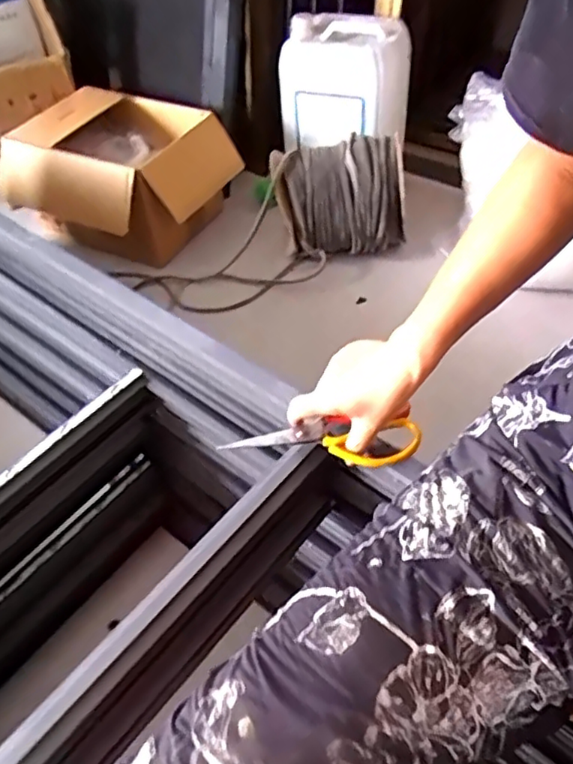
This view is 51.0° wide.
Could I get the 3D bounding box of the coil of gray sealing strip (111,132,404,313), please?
[{"bbox_3d":[-0.070,-0.339,1.375,0.662,0.307,0.185,-11,49,-6],"label":"coil of gray sealing strip"}]

